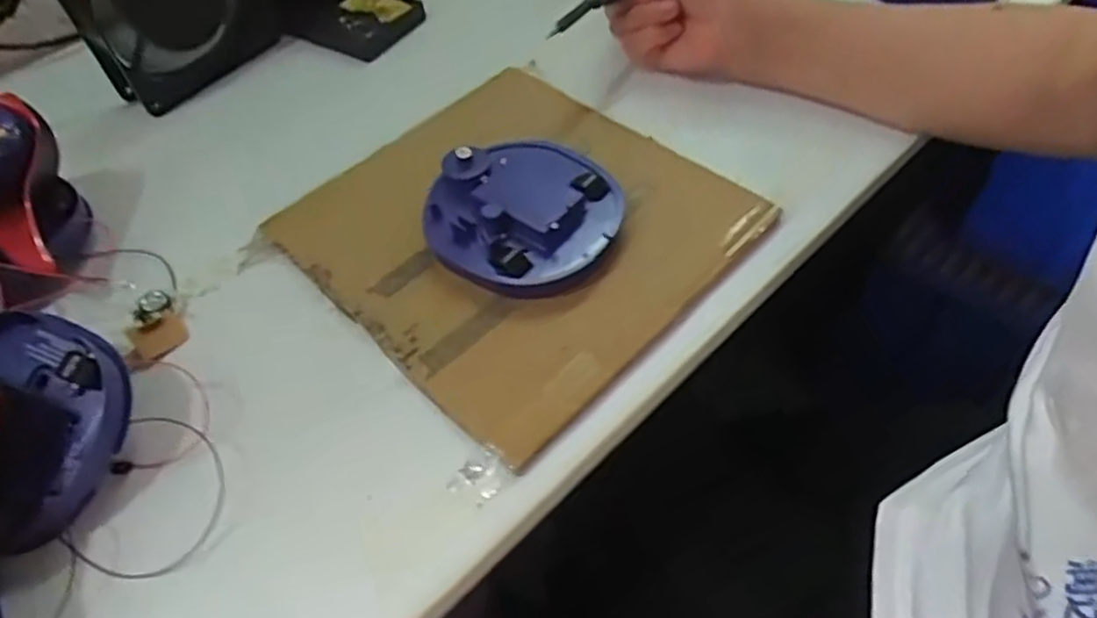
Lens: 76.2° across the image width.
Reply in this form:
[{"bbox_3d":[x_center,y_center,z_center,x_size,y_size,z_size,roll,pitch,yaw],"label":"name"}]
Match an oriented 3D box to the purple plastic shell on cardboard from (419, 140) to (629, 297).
[{"bbox_3d":[-0.013,-0.054,0.394,0.103,0.033,0.101,-2,52,3],"label":"purple plastic shell on cardboard"}]

